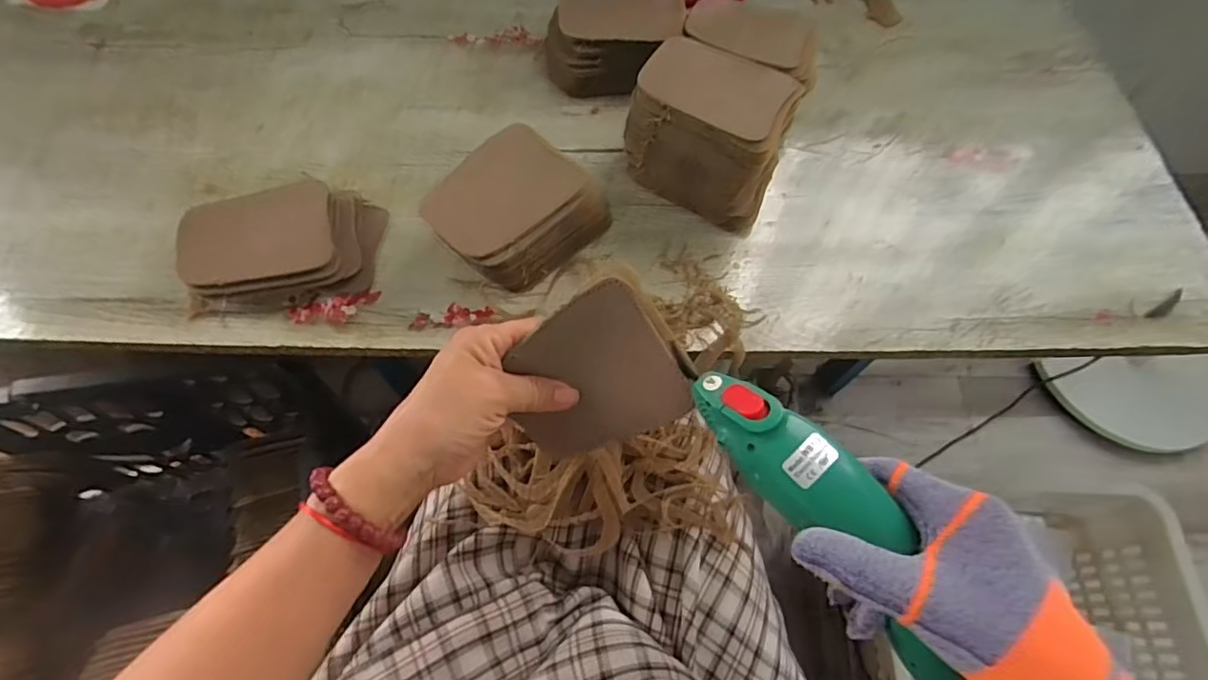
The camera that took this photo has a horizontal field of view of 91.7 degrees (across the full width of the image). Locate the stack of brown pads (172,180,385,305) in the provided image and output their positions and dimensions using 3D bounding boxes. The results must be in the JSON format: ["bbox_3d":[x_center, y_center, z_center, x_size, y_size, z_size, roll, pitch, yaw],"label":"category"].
[{"bbox_3d":[-0.259,-0.079,0.480,0.148,0.039,0.097,-11,64,-8],"label":"stack of brown pads"}]

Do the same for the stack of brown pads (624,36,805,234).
[{"bbox_3d":[0.088,-0.176,0.513,0.133,0.105,0.095,24,64,9],"label":"stack of brown pads"}]

